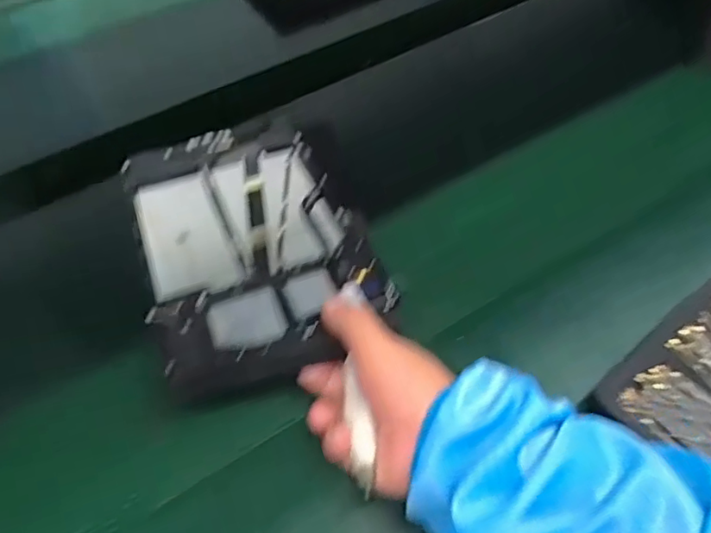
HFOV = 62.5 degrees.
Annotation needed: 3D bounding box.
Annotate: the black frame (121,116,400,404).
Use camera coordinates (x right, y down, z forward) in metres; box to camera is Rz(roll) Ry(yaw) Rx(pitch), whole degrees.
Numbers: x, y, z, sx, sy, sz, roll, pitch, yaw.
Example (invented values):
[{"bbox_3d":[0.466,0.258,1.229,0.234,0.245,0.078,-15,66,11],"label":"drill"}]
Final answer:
[{"bbox_3d":[-0.075,-0.030,0.433,0.162,0.034,0.255,-17,56,-11],"label":"black frame"}]

